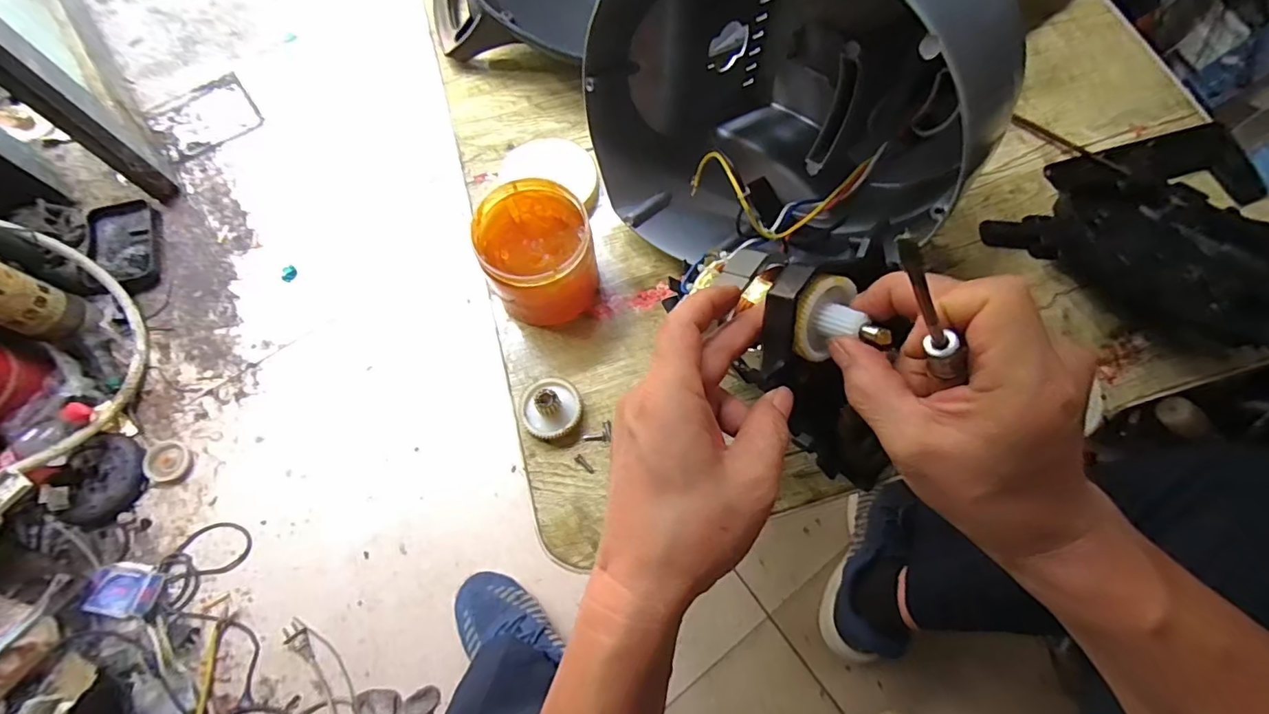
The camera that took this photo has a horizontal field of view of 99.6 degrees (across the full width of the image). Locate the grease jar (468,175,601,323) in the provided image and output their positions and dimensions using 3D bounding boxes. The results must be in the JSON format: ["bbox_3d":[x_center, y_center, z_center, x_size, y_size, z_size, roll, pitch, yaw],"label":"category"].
[{"bbox_3d":[-0.071,-0.077,0.404,0.083,0.068,0.089,-19,72,-8],"label":"grease jar"}]

